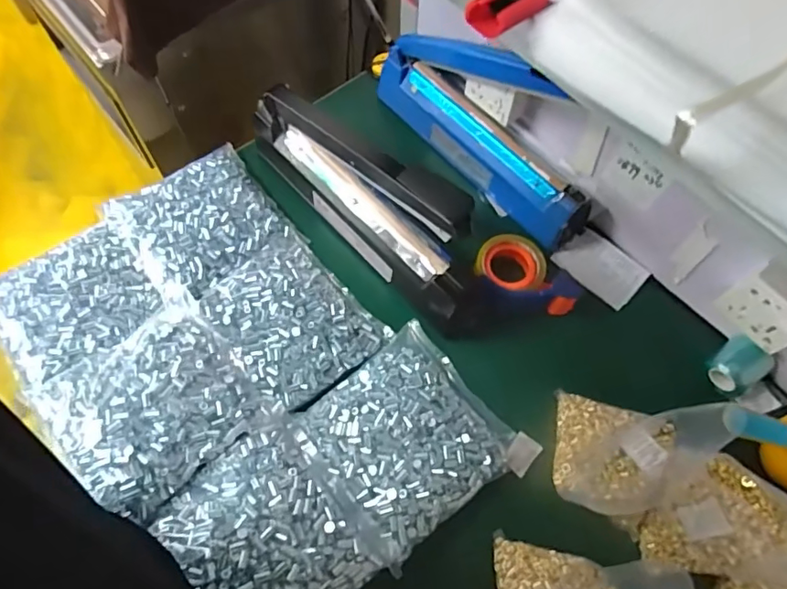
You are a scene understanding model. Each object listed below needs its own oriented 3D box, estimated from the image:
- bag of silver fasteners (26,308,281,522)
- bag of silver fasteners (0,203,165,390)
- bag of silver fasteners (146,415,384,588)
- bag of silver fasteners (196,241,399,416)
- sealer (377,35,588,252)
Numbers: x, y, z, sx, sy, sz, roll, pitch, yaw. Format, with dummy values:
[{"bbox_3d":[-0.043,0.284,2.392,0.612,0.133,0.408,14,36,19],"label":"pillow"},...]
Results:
[{"bbox_3d":[-0.281,0.124,0.637,0.202,0.064,0.209,-40,72,-18],"label":"bag of silver fasteners"},{"bbox_3d":[-0.418,0.007,0.719,0.208,0.034,0.198,-36,71,-17],"label":"bag of silver fasteners"},{"bbox_3d":[-0.137,0.261,0.588,0.176,0.047,0.213,-36,71,-17],"label":"bag of silver fasteners"},{"bbox_3d":[-0.140,0.033,0.732,0.181,0.039,0.215,-37,71,-17],"label":"bag of silver fasteners"},{"bbox_3d":[0.129,-0.258,0.760,0.075,0.232,0.398,-41,72,-18],"label":"sealer"}]

